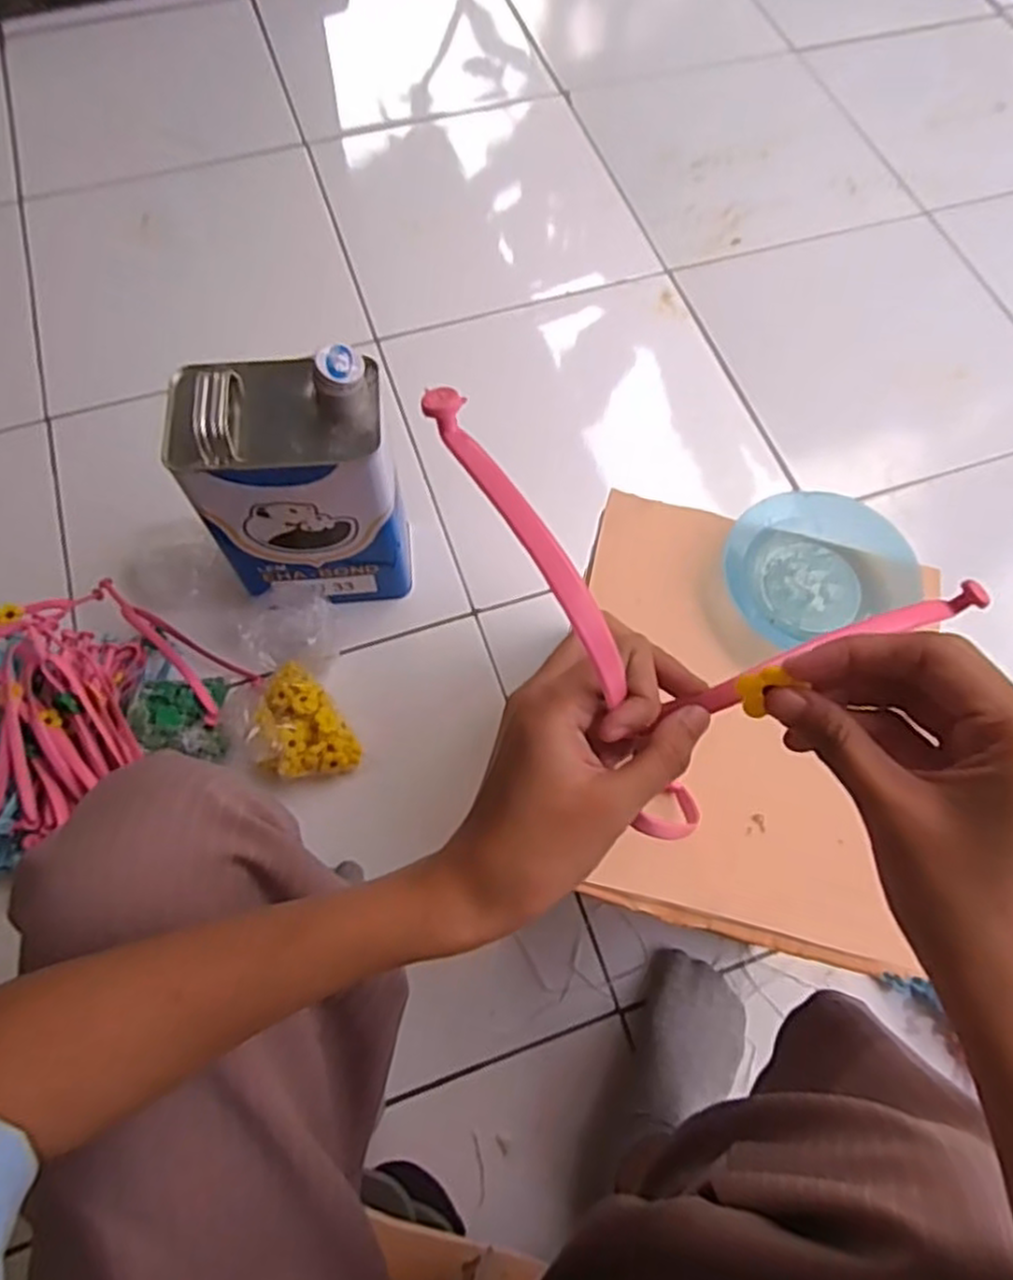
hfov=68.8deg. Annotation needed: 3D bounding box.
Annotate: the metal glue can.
[{"bbox_3d":[-0.187,-0.137,0.687,0.166,0.250,0.124,-1,67,-1],"label":"metal glue can"}]

